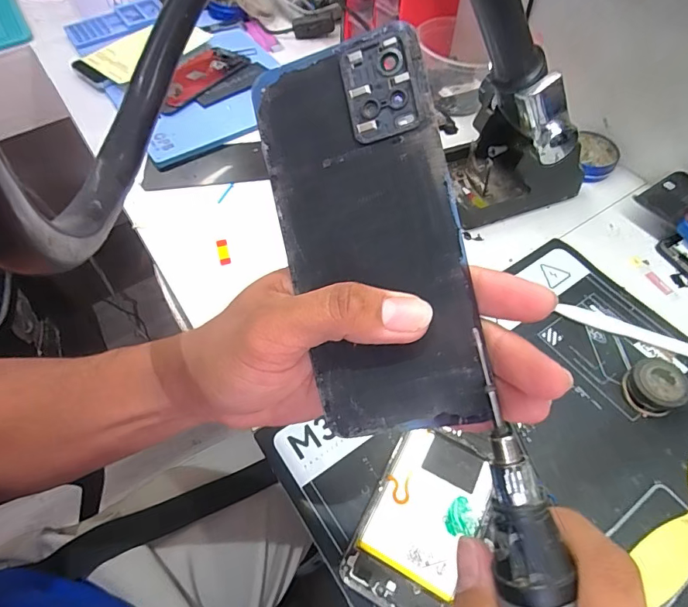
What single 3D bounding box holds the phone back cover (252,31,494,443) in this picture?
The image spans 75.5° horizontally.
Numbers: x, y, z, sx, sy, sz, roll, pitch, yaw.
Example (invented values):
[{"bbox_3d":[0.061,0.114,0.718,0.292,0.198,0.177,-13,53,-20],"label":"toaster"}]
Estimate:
[{"bbox_3d":[0.010,-0.027,0.182,0.070,0.005,0.155,-13,89,16],"label":"phone back cover"}]

